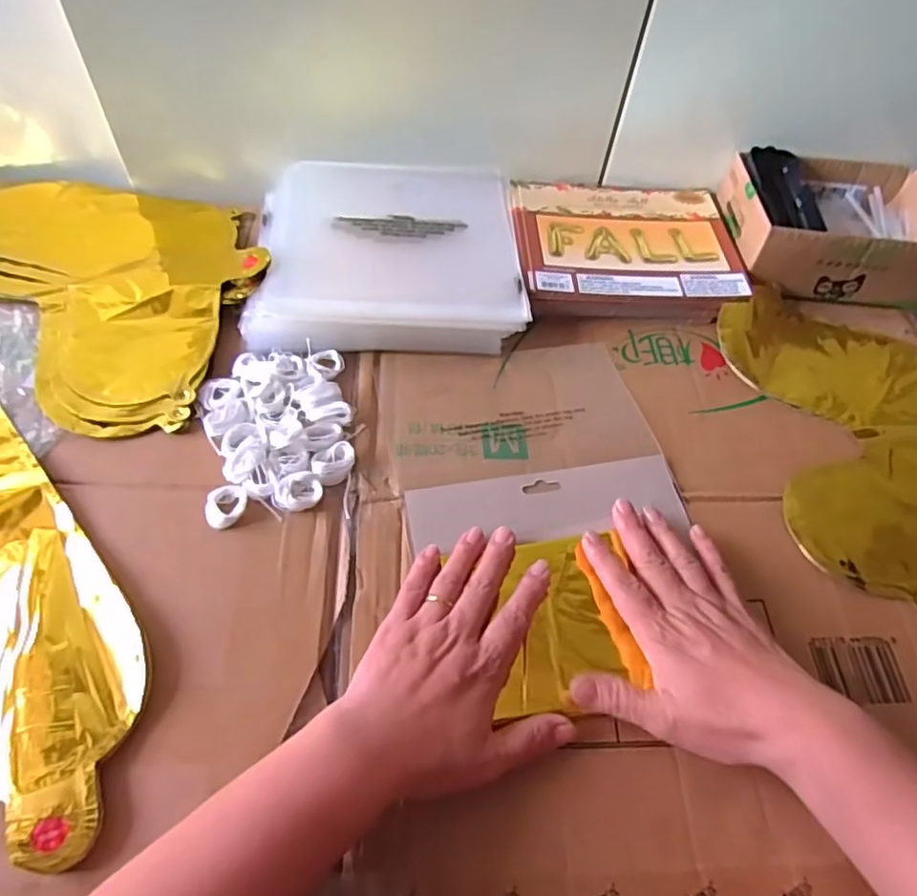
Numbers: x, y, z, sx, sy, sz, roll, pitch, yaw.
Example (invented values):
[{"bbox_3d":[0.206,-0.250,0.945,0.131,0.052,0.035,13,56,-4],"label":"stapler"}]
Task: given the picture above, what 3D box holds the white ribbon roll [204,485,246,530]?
[{"bbox_3d":[-0.153,0.039,0.419,0.024,0.009,0.030,1,55,-4],"label":"white ribbon roll"}]

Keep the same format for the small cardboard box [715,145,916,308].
[{"bbox_3d":[0.354,-0.206,0.595,0.193,0.066,0.130,3,55,-3],"label":"small cardboard box"}]

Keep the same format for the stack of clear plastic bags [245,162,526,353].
[{"bbox_3d":[-0.061,-0.177,0.560,0.221,0.034,0.228,-2,56,-6],"label":"stack of clear plastic bags"}]

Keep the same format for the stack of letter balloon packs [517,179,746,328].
[{"bbox_3d":[0.153,-0.185,0.590,0.199,0.027,0.172,0,56,-5],"label":"stack of letter balloon packs"}]

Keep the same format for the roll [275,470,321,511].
[{"bbox_3d":[-0.107,0.030,0.427,0.029,0.011,0.027,2,55,-3],"label":"roll"}]

